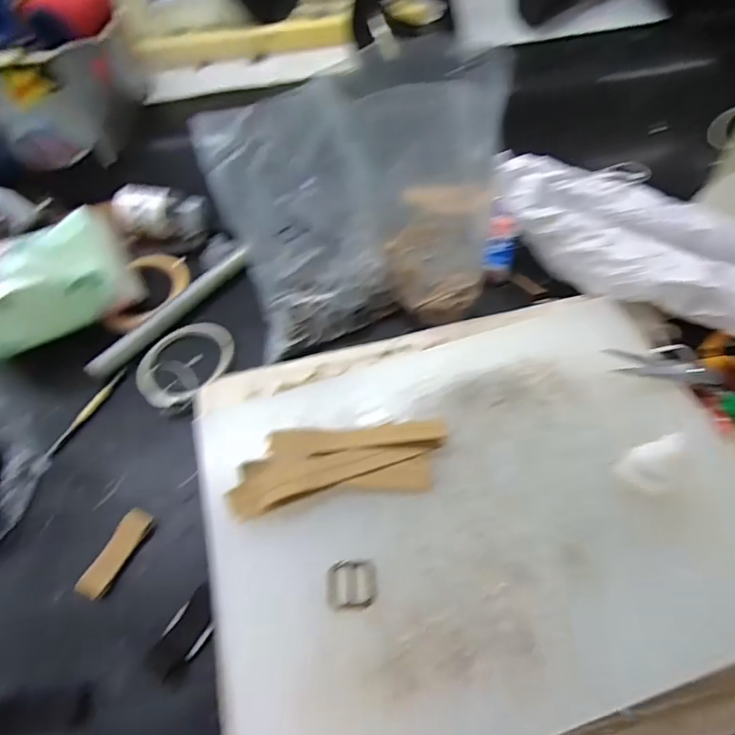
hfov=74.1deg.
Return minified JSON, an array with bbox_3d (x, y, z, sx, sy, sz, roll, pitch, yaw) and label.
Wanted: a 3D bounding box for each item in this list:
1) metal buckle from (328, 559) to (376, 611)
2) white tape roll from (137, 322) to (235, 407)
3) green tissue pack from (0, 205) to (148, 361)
[{"bbox_3d":[-0.010,0.134,0.302,0.030,0.004,0.027,-4,56,2],"label":"metal buckle"},{"bbox_3d":[-0.174,-0.007,0.453,0.086,0.021,0.099,7,57,9],"label":"white tape roll"},{"bbox_3d":[-0.303,-0.074,0.450,0.160,0.078,0.076,-31,59,-16],"label":"green tissue pack"}]

